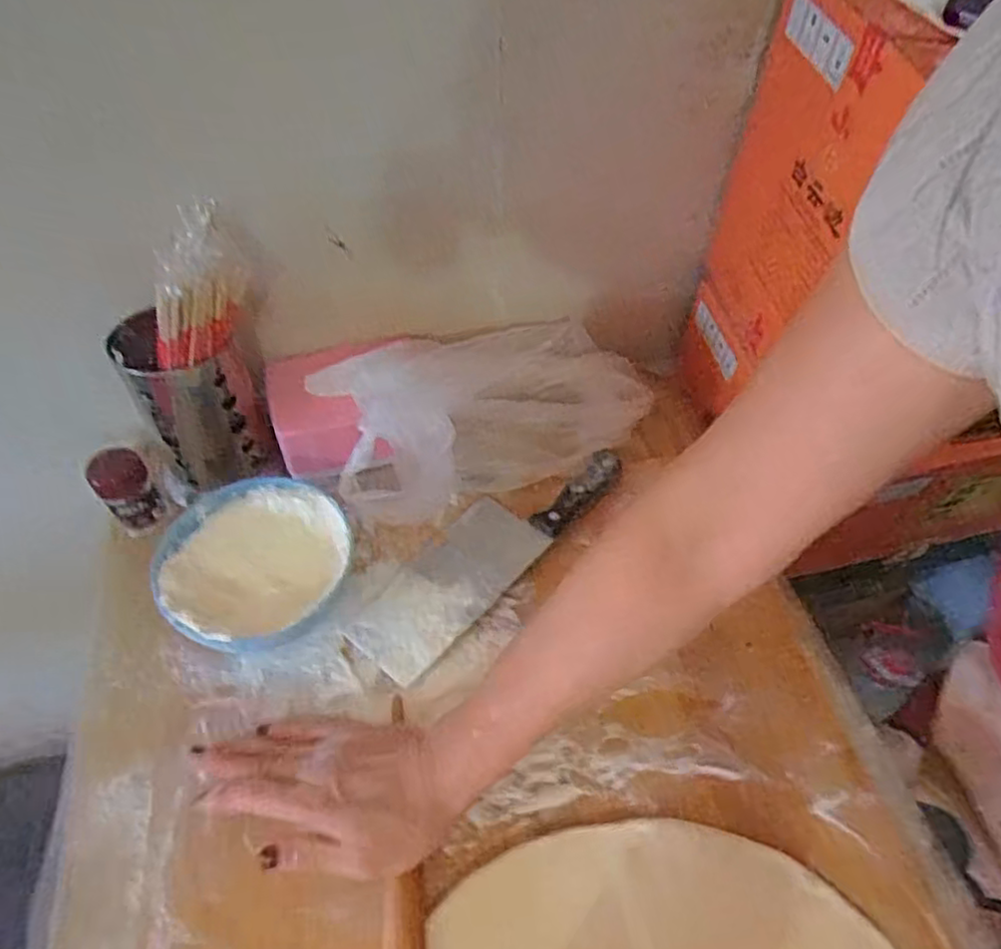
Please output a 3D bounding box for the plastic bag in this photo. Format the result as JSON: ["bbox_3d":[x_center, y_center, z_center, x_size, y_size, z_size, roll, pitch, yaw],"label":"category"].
[{"bbox_3d":[-0.001,-0.073,0.644,0.327,0.109,0.151,-17,53,-14],"label":"plastic bag"}]

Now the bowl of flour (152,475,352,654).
[{"bbox_3d":[-0.190,0.081,0.540,0.140,0.071,0.145,0,51,-1],"label":"bowl of flour"}]

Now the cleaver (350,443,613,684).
[{"bbox_3d":[-0.009,0.060,0.593,0.082,0.019,0.279,37,59,25],"label":"cleaver"}]

